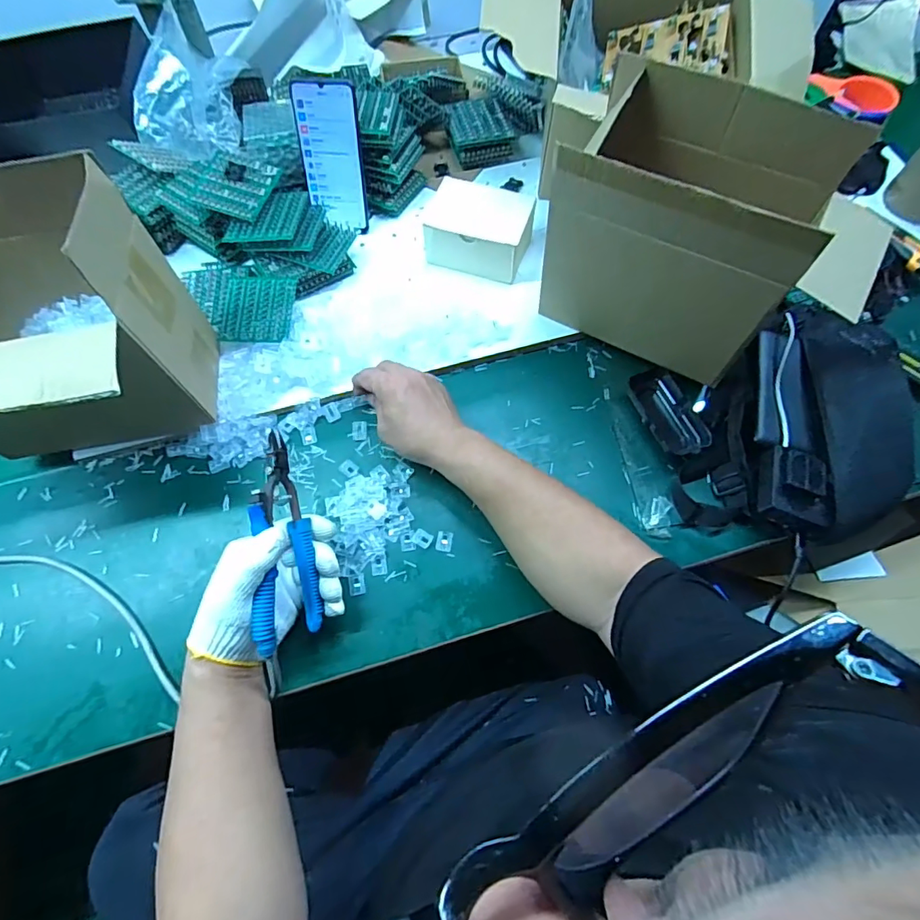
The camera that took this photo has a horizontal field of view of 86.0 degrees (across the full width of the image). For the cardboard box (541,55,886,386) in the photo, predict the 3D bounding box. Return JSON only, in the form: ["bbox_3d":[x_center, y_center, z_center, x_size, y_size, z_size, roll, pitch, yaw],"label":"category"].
[{"bbox_3d":[0.214,-0.221,0.508,0.220,0.230,0.148,31,70,12],"label":"cardboard box"}]

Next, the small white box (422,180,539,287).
[{"bbox_3d":[0.024,-0.291,0.632,0.128,0.063,0.100,15,68,6],"label":"small white box"}]

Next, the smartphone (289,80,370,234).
[{"bbox_3d":[-0.159,-0.373,0.616,0.075,0.157,0.013,2,42,2],"label":"smartphone"}]

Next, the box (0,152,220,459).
[{"bbox_3d":[-0.396,-0.107,0.474,0.238,0.233,0.216,-9,67,-4],"label":"box"}]

